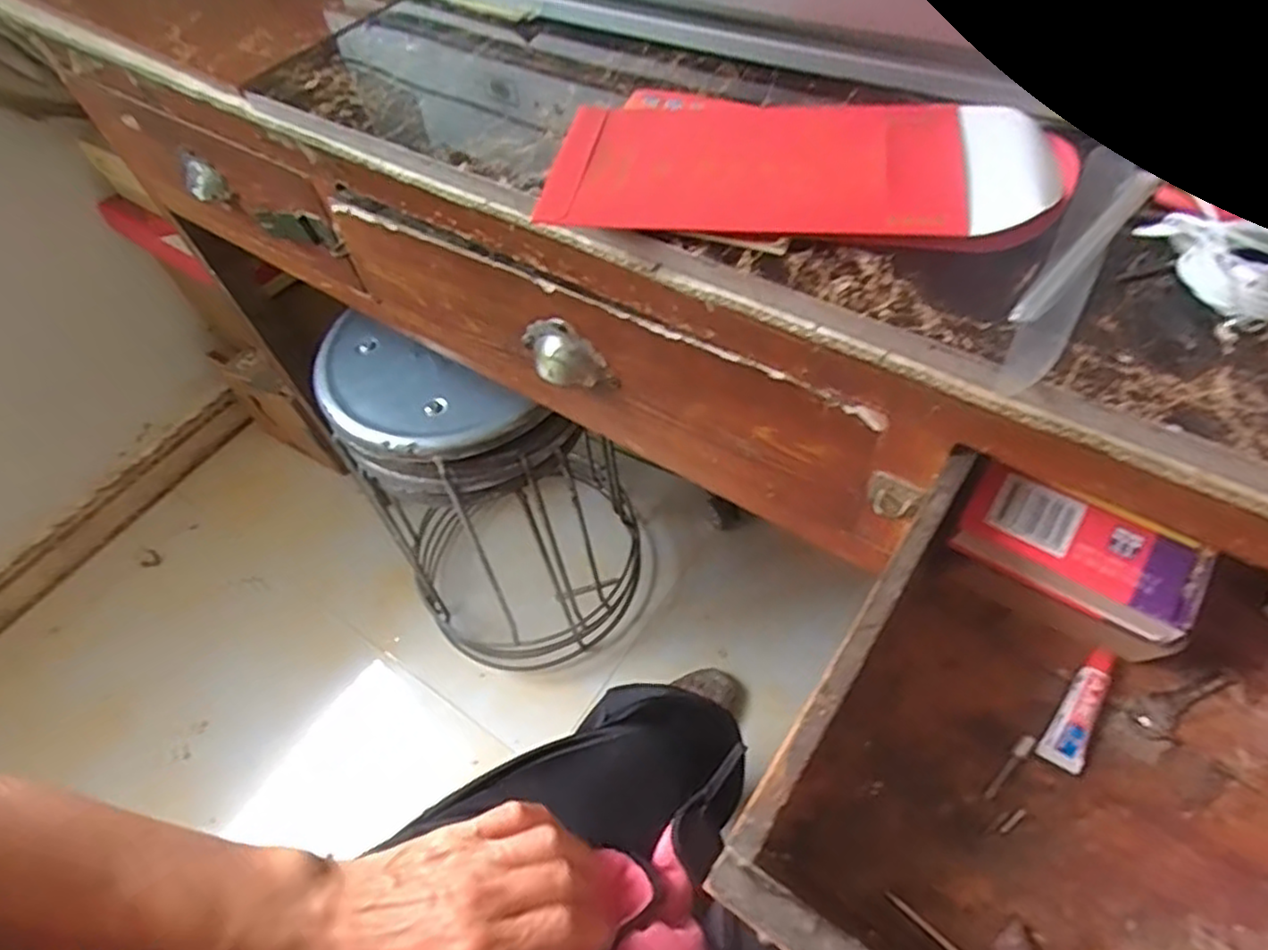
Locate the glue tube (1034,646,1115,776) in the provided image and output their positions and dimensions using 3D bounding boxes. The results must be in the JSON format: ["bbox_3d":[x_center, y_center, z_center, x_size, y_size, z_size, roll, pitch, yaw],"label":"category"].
[{"bbox_3d":[0.226,0.118,0.356,0.019,0.009,0.063,27,81,21],"label":"glue tube"}]

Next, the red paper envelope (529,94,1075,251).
[{"bbox_3d":[0.069,-0.134,0.297,0.201,0.012,0.104,8,56,14],"label":"red paper envelope"}]

